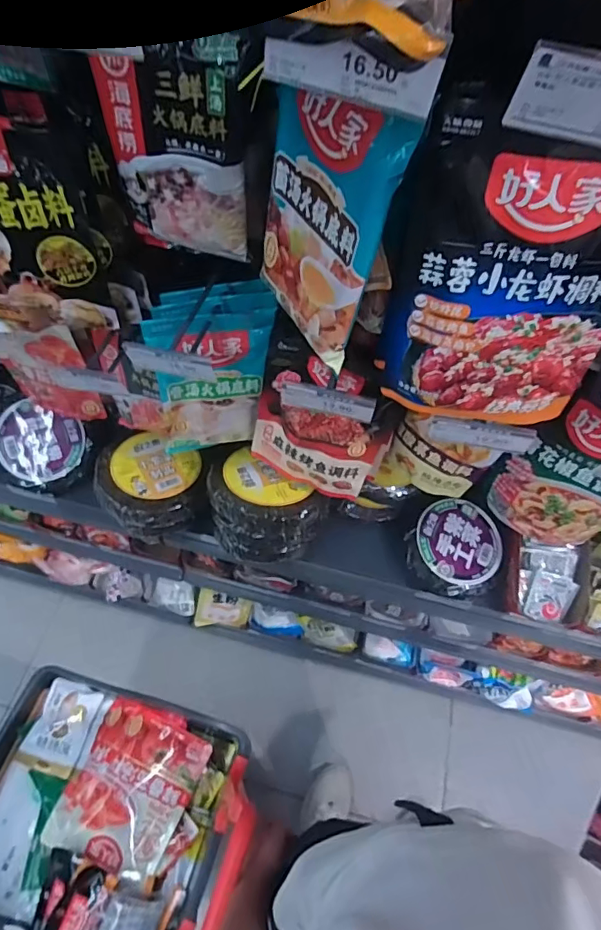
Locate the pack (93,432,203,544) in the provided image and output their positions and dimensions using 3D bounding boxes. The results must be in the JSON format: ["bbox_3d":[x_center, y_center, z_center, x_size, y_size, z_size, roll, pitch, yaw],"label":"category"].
[{"bbox_3d":[-0.281,0.035,0.932,0.180,0.099,0.172,1,59,-2],"label":"pack"}]

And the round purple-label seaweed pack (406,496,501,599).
[{"bbox_3d":[0.293,0.153,0.966,0.172,0.039,0.178,1,59,-2],"label":"round purple-label seaweed pack"}]

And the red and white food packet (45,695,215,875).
[{"bbox_3d":[-0.302,0.566,0.903,0.220,0.063,0.236,19,60,9],"label":"red and white food packet"}]

